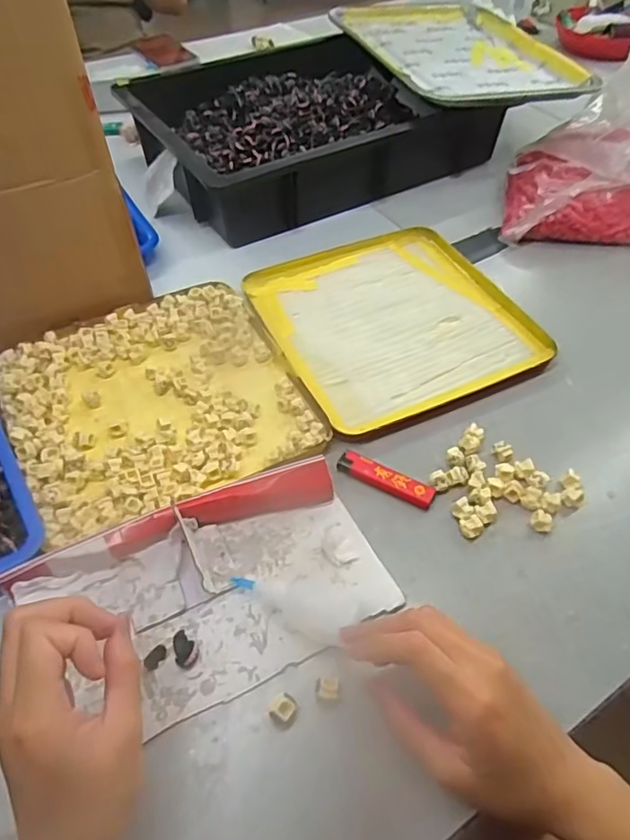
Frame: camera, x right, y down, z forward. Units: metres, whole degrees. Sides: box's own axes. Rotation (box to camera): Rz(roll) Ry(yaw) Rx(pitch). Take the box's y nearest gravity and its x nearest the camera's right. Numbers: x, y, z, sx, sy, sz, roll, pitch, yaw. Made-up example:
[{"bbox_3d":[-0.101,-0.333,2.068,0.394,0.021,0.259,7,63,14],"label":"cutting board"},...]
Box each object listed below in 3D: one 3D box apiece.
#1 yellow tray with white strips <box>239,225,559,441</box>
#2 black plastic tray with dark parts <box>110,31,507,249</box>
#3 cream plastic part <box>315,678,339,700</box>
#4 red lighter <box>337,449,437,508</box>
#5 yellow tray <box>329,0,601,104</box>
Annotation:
[{"bbox_3d":[0.072,-0.111,0.594,0.243,0.020,0.255,-22,56,-17],"label":"yellow tray with white strips"},{"bbox_3d":[-0.010,-0.394,0.753,0.396,0.080,0.291,-28,55,-21],"label":"black plastic tray with dark parts"},{"bbox_3d":[0.007,0.165,0.352,0.014,0.009,0.012,3,53,1],"label":"cream plastic part"},{"bbox_3d":[0.055,0.047,0.451,0.078,0.006,0.020,25,56,17],"label":"red lighter"},{"bbox_3d":[0.198,-0.521,0.804,0.270,0.030,0.346,-17,52,-14],"label":"yellow tray"}]

